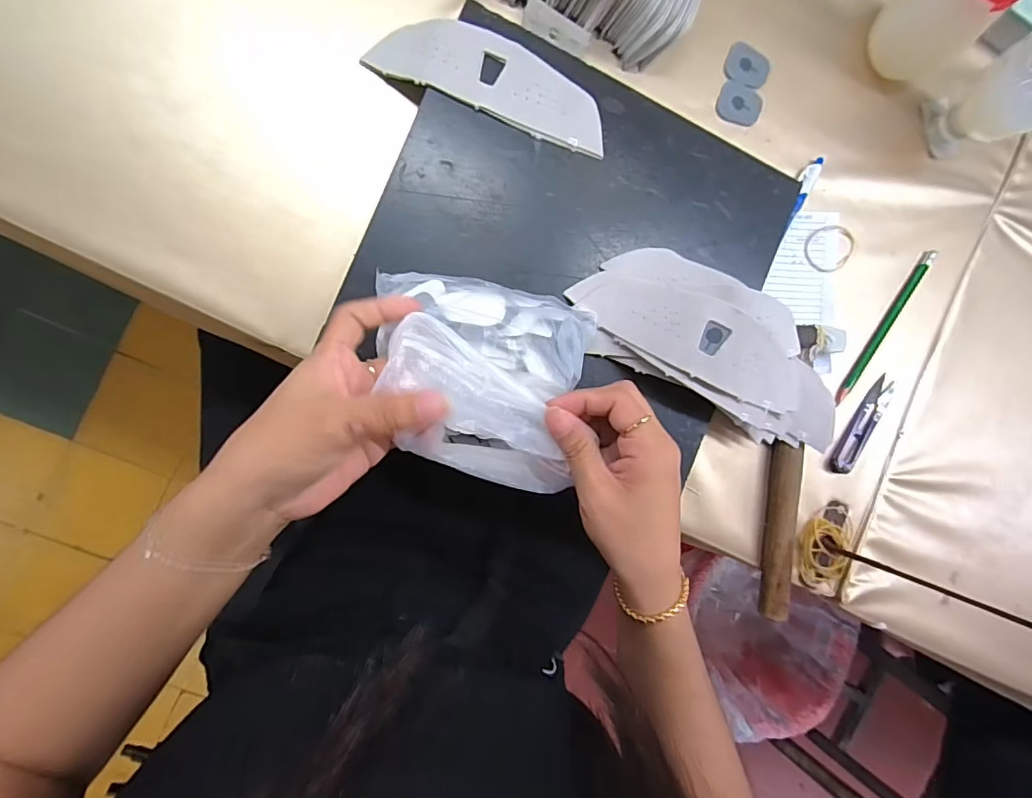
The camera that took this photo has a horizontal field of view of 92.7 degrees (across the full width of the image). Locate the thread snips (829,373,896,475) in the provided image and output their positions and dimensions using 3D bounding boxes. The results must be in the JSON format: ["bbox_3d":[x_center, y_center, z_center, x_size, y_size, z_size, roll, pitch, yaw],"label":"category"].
[{"bbox_3d":[0.317,0.024,0.447,0.023,0.008,0.099,34,86,-9],"label":"thread snips"}]

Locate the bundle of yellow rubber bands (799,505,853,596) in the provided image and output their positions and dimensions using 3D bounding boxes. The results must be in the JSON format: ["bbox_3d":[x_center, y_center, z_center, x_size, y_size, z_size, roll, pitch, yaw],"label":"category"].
[{"bbox_3d":[0.280,0.138,0.441,0.053,0.010,0.077,2,91,-9],"label":"bundle of yellow rubber bands"}]

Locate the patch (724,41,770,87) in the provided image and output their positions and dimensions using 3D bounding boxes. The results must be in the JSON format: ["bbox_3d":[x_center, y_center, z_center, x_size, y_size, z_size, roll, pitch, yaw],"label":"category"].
[{"bbox_3d":[0.198,-0.284,0.420,0.037,0.006,0.035,23,88,-9],"label":"patch"}]

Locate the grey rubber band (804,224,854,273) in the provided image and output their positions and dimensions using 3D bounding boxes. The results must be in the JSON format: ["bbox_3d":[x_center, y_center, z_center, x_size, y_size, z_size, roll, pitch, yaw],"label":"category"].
[{"bbox_3d":[0.280,-0.133,0.435,0.051,0.008,0.039,-10,93,-9],"label":"grey rubber band"}]

